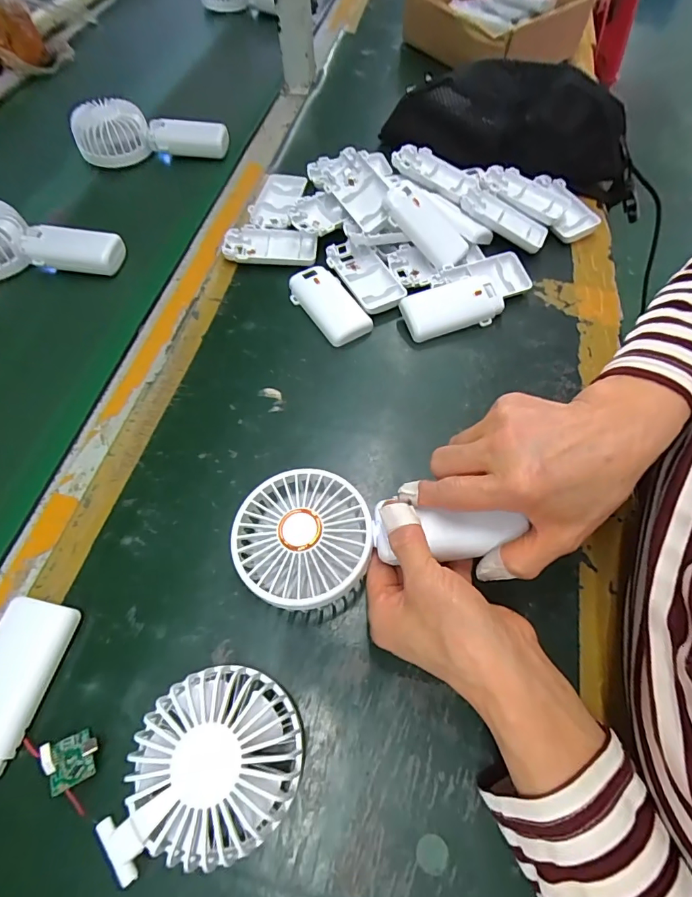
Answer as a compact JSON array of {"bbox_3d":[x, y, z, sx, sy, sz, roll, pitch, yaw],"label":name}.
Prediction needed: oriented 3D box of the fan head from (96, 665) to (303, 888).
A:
[{"bbox_3d":[-0.073,0.163,0.236,0.097,0.047,0.084,-7,62,-4],"label":"fan head"}]

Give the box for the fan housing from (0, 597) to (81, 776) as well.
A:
[{"bbox_3d":[-0.199,0.139,0.263,0.040,0.017,0.091,11,62,5],"label":"fan housing"}]

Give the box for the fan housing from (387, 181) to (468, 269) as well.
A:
[{"bbox_3d":[0.079,-0.217,0.429,0.090,0.015,0.046,40,65,-14],"label":"fan housing"}]

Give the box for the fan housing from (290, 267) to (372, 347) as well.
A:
[{"bbox_3d":[-0.015,-0.136,0.420,0.044,0.014,0.091,-33,67,-17],"label":"fan housing"}]

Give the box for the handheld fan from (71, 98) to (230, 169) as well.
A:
[{"bbox_3d":[-0.241,-0.394,0.549,0.182,0.041,0.066,-6,62,-4],"label":"handheld fan"}]

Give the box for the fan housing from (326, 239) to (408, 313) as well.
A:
[{"bbox_3d":[0.020,-0.170,0.437,0.050,0.014,0.097,-26,65,-14],"label":"fan housing"}]

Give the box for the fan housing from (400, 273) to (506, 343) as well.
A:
[{"bbox_3d":[0.097,-0.132,0.408,0.088,0.020,0.047,-15,63,-8],"label":"fan housing"}]

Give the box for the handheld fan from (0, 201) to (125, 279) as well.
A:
[{"bbox_3d":[-0.319,-0.208,0.457,0.179,0.055,0.076,-2,62,-1],"label":"handheld fan"}]

